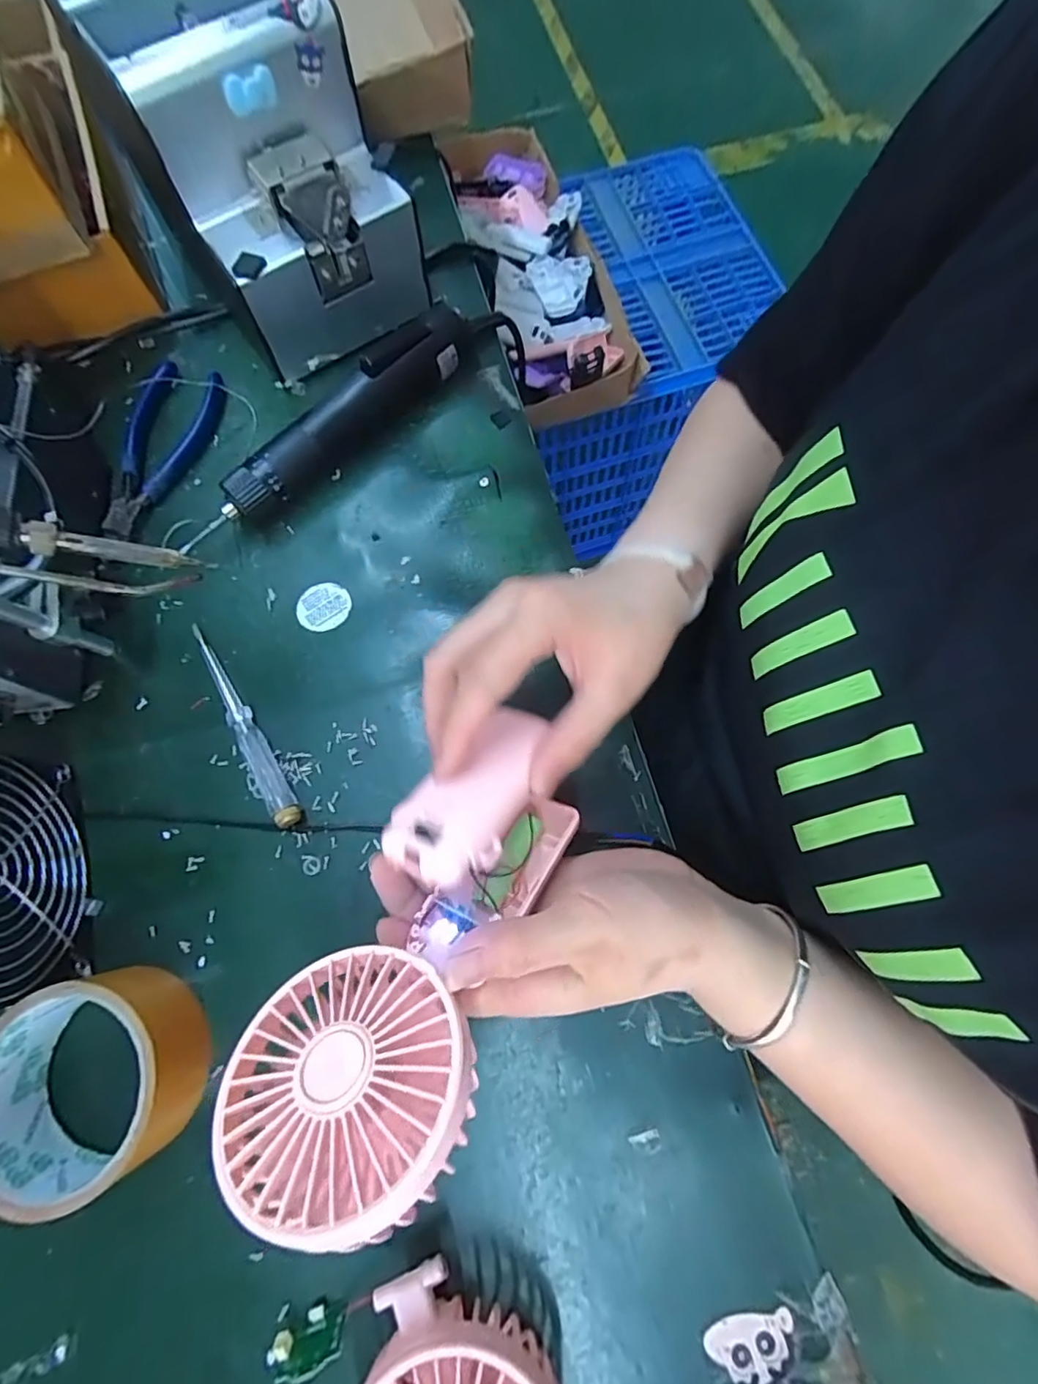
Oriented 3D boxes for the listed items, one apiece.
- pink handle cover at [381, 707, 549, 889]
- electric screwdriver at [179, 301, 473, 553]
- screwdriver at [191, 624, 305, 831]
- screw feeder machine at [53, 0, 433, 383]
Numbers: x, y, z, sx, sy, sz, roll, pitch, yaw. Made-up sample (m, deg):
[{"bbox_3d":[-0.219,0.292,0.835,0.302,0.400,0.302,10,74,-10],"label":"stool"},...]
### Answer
[{"bbox_3d":[-0.018,0.043,0.259,0.046,0.014,0.089,35,59,9],"label":"pink handle cover"},{"bbox_3d":[-0.120,-0.178,0.380,0.226,0.047,0.030,-44,78,-11],"label":"electric screwdriver"},{"bbox_3d":[-0.163,0.018,0.338,0.016,0.016,0.139,-31,76,-9],"label":"screwdriver"},{"bbox_3d":[-0.163,-0.333,0.371,0.127,0.149,0.166,-33,75,-8],"label":"screw feeder machine"}]

